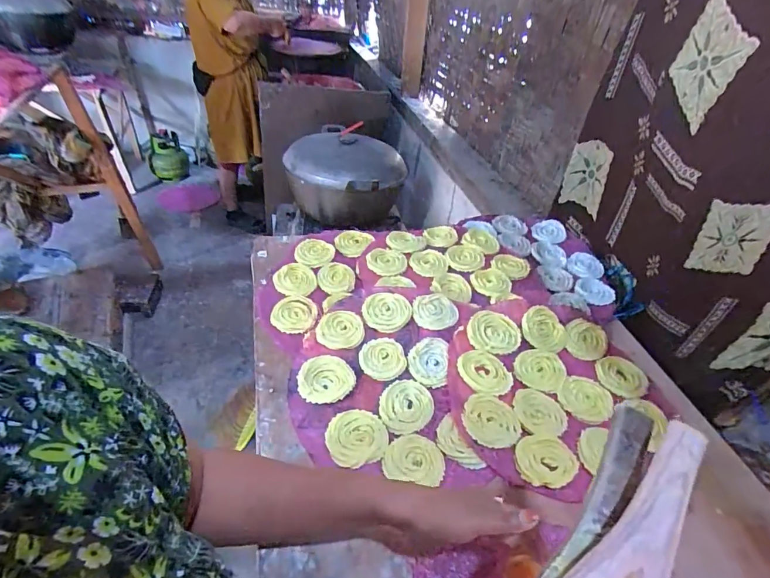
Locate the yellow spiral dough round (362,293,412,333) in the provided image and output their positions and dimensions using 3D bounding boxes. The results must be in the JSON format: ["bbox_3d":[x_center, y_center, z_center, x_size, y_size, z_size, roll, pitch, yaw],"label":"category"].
[{"bbox_3d":[0.003,0.037,0.687,0.079,0.014,0.078,2,43,-2],"label":"yellow spiral dough round"}]

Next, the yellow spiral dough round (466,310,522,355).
[{"bbox_3d":[0.178,0.070,0.676,0.084,0.009,0.075,-1,62,-3],"label":"yellow spiral dough round"}]

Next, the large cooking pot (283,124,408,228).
[{"bbox_3d":[-0.144,-0.441,1.608,0.435,0.245,0.412,4,40,-4],"label":"large cooking pot"}]

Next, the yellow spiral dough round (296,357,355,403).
[{"bbox_3d":[-0.084,0.128,0.594,0.078,0.016,0.069,-3,43,-7],"label":"yellow spiral dough round"}]

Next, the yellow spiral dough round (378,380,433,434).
[{"bbox_3d":[0.030,0.162,0.578,0.074,0.004,0.081,2,43,-2],"label":"yellow spiral dough round"}]

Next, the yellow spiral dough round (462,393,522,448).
[{"bbox_3d":[0.146,0.179,0.567,0.079,0.011,0.073,2,43,-2],"label":"yellow spiral dough round"}]

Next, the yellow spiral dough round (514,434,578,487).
[{"bbox_3d":[0.210,0.223,0.538,0.079,0.004,0.065,5,43,1],"label":"yellow spiral dough round"}]

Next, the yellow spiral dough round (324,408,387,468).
[{"bbox_3d":[-0.036,0.191,0.536,0.077,0.009,0.072,2,43,-2],"label":"yellow spiral dough round"}]

